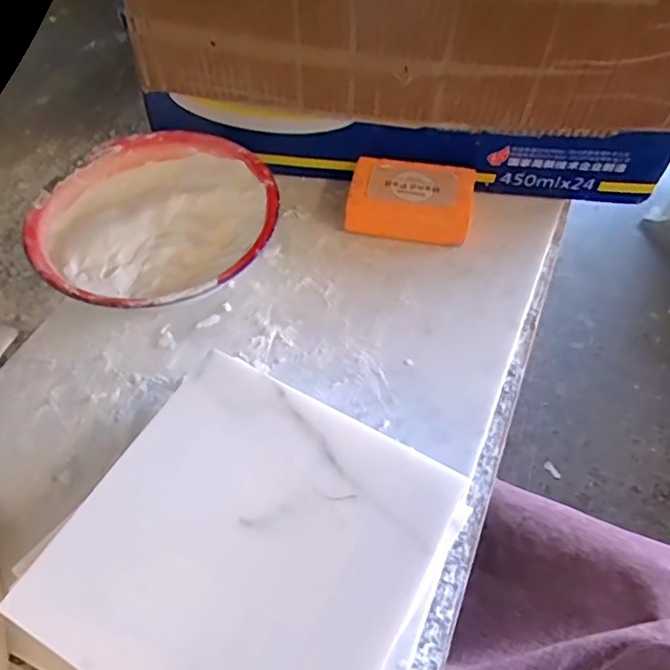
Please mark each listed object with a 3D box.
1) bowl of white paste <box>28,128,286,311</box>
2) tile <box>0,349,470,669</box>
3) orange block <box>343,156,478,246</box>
[{"bbox_3d":[-0.123,-0.071,0.424,0.162,0.052,0.159,0,58,0],"label":"bowl of white paste"},{"bbox_3d":[-0.039,0.093,0.268,0.151,0.008,0.150,24,58,17],"label":"tile"},{"bbox_3d":[0.059,-0.105,0.460,0.092,0.033,0.060,12,58,7],"label":"orange block"}]

